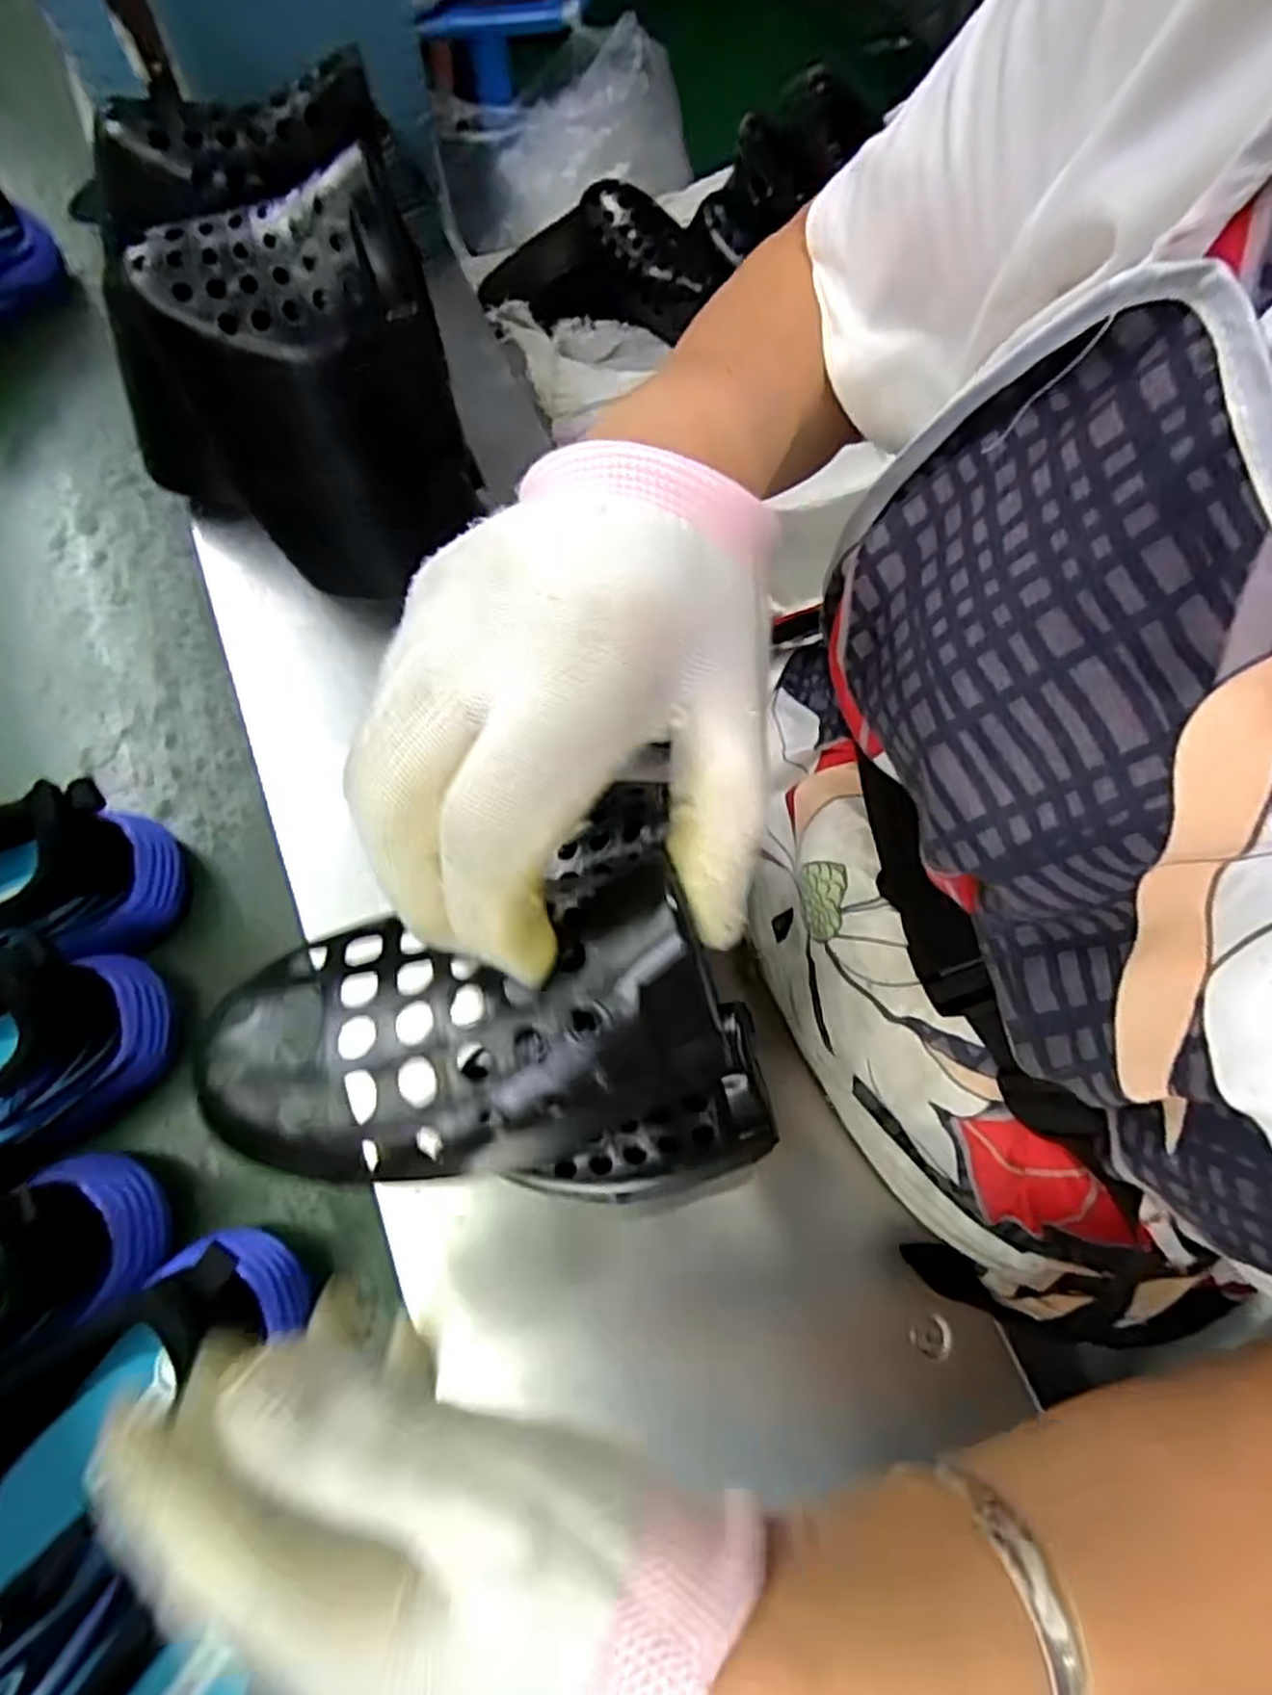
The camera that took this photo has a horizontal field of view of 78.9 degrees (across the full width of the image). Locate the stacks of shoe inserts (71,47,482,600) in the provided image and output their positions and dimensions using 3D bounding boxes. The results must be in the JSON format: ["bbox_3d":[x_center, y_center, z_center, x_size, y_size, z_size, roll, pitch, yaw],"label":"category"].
[{"bbox_3d":[-0.182,-0.231,0.388,0.173,0.184,0.112,-12,68,-6],"label":"stacks of shoe inserts"}]

